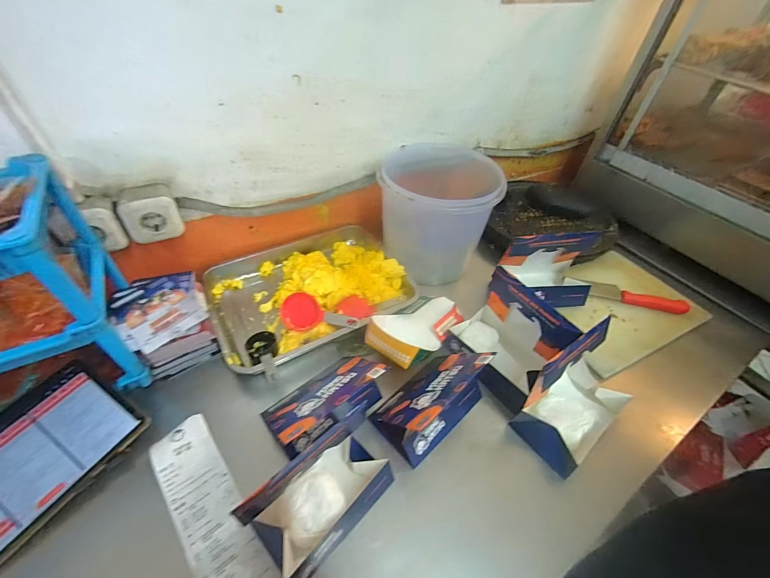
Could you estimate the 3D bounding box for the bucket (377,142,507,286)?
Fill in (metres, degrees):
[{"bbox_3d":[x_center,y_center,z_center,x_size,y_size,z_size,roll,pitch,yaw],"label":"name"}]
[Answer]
[{"bbox_3d":[0.110,-0.173,0.795,0.239,0.242,0.239,0,45,-4],"label":"bucket"}]

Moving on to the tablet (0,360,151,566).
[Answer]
[{"bbox_3d":[-0.492,0.239,0.457,0.171,0.018,0.256,34,58,8],"label":"tablet"}]

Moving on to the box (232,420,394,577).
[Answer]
[{"bbox_3d":[-0.078,0.246,0.420,0.095,0.148,0.167,34,52,27],"label":"box"}]

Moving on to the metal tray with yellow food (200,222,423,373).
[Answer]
[{"bbox_3d":[-0.160,-0.010,0.725,0.383,0.068,0.303,-21,50,-22],"label":"metal tray with yellow food"}]

